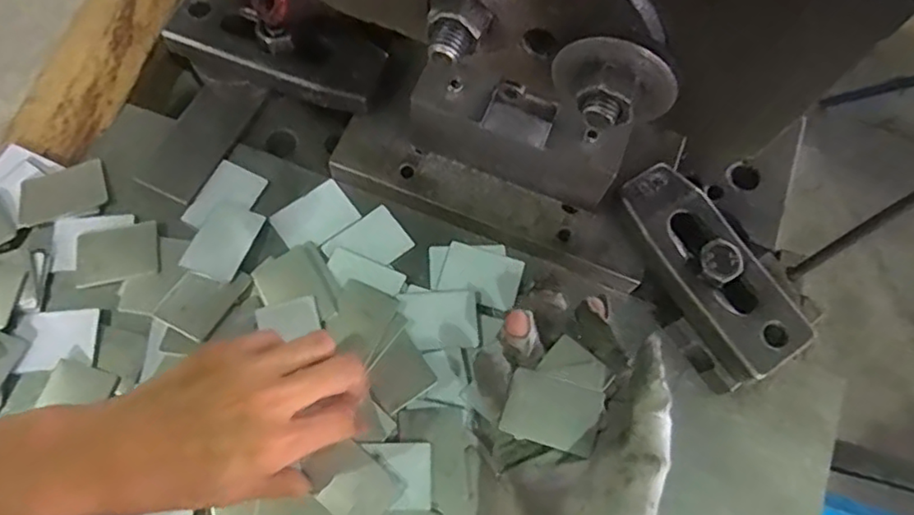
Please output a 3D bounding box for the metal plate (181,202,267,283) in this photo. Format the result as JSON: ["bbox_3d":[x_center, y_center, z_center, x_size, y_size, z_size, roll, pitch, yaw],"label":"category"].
[{"bbox_3d":[-0.142,-0.010,0.378,0.034,0.004,0.047,19,63,5],"label":"metal plate"}]

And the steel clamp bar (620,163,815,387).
[{"bbox_3d":[0.145,0.004,0.354,0.050,0.016,0.130,-28,74,-12],"label":"steel clamp bar"}]

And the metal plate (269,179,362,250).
[{"bbox_3d":[-0.089,-0.025,0.388,0.047,0.004,0.034,-37,76,-14],"label":"metal plate"}]

